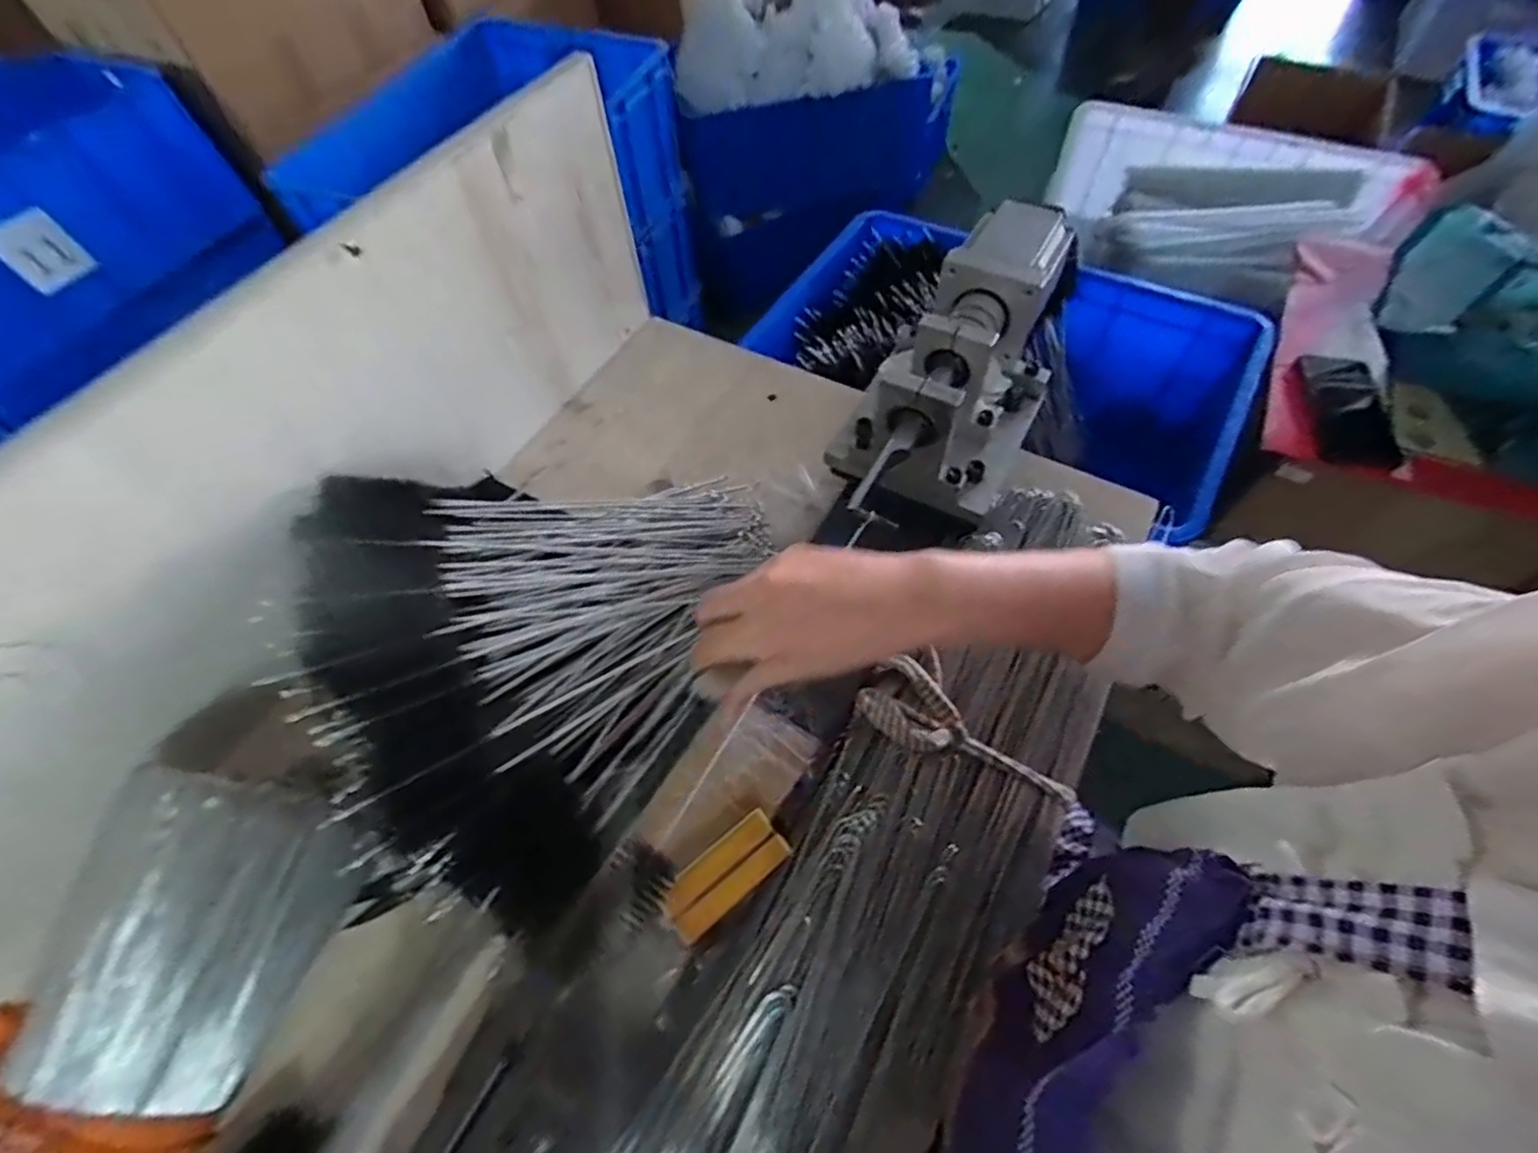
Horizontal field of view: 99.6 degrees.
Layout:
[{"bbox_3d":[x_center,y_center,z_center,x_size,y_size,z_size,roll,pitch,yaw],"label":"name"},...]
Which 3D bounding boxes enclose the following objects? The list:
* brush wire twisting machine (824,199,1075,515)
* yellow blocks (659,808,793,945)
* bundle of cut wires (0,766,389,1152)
[{"bbox_3d":[0.150,-0.158,0.540,0.135,0.131,0.312,27,66,18],"label":"brush wire twisting machine"},{"bbox_3d":[-0.028,0.194,0.425,0.084,0.017,0.039,-36,83,-15],"label":"yellow blocks"},{"bbox_3d":[-0.390,0.320,0.345,0.120,0.106,0.408,12,62,11],"label":"bundle of cut wires"}]

